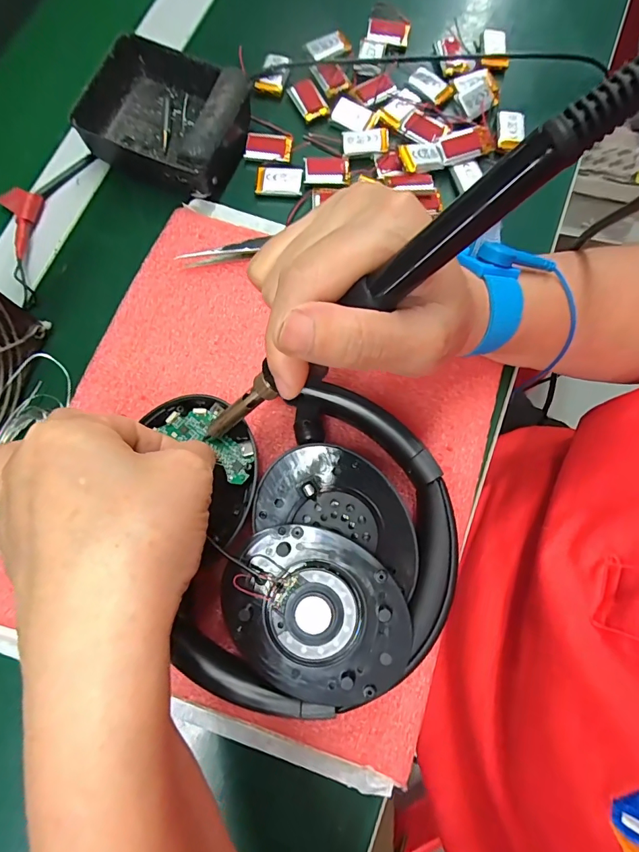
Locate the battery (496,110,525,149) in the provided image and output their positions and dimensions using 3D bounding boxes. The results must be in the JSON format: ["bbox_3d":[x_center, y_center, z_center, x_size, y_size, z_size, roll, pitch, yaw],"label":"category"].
[{"bbox_3d":[0.133,-0.205,0.297,0.020,0.008,0.026,5,76,2],"label":"battery"}]

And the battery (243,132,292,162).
[{"bbox_3d":[-0.034,-0.192,0.292,0.032,0.004,0.023,8,76,3],"label":"battery"}]

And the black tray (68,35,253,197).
[{"bbox_3d":[-0.104,-0.202,0.280,0.107,0.034,0.082,25,77,7],"label":"black tray"}]

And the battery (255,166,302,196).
[{"bbox_3d":[-0.027,-0.165,0.284,0.030,0.005,0.020,4,75,2],"label":"battery"}]

